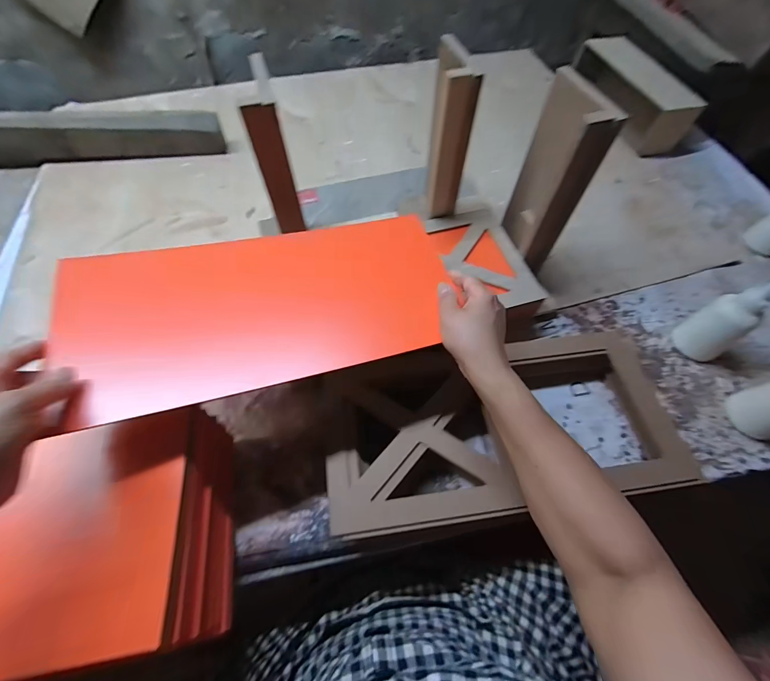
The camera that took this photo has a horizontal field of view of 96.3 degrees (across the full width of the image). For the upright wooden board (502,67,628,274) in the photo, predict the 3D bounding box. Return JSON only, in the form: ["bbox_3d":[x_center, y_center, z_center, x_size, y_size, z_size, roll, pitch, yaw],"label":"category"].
[{"bbox_3d":[0.226,-0.215,0.466,0.052,0.217,0.133,2,60,0],"label":"upright wooden board"}]

